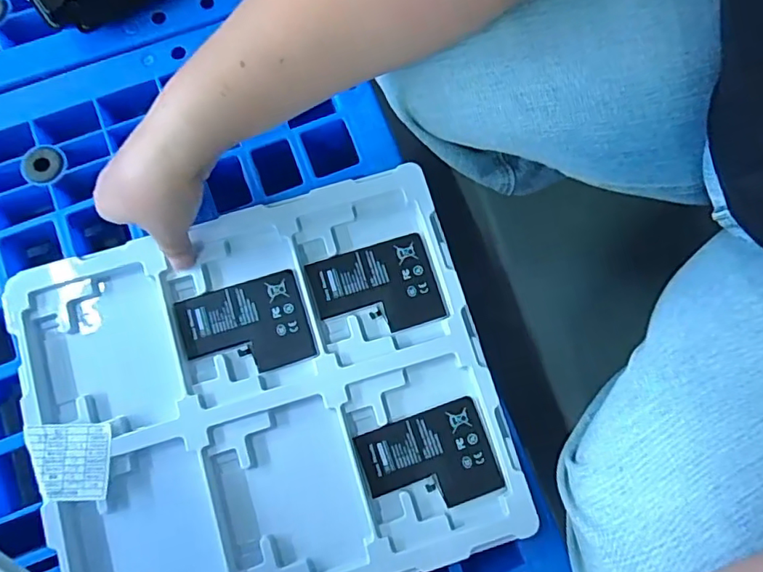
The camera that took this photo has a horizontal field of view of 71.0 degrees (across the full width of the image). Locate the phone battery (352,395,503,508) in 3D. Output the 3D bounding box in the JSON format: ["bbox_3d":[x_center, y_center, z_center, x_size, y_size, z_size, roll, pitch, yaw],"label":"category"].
[{"bbox_3d":[0.033,0.125,0.380,0.089,0.005,0.067,-19,80,-4],"label":"phone battery"}]

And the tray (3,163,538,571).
[{"bbox_3d":[-0.082,0.081,0.382,0.311,0.018,0.274,-16,80,-3],"label":"tray"}]

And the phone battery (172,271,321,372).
[{"bbox_3d":[-0.100,0.031,0.391,0.089,0.004,0.067,-17,80,-4],"label":"phone battery"}]

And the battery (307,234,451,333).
[{"bbox_3d":[-0.005,0.003,0.399,0.089,0.004,0.067,-17,80,-4],"label":"battery"}]

